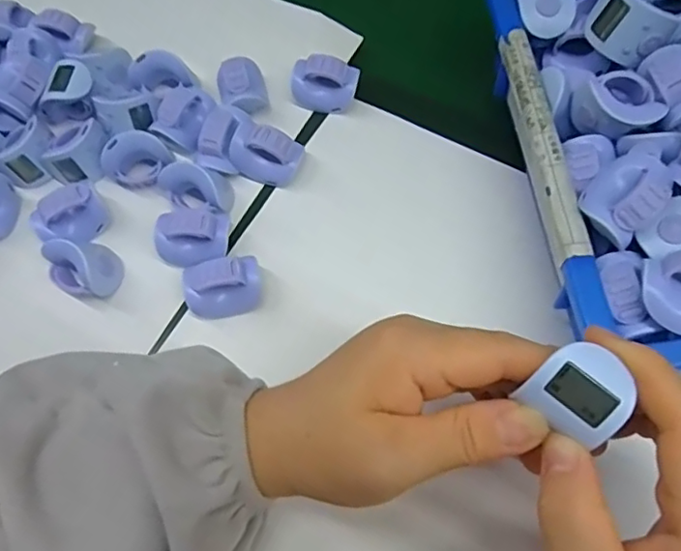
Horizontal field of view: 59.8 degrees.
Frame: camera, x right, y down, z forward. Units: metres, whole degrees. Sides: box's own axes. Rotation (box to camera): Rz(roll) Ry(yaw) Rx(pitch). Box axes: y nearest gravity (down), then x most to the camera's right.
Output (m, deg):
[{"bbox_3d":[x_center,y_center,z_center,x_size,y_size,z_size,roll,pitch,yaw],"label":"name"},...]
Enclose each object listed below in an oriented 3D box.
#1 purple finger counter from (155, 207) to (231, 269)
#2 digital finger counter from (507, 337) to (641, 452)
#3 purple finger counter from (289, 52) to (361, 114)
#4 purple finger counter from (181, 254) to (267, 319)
[{"bbox_3d":[-0.082,-0.021,0.332,0.039,0.028,0.035,0,65,3],"label":"purple finger counter"},{"bbox_3d":[0.082,0.039,0.200,0.029,0.015,0.028,37,104,14],"label":"digital finger counter"},{"bbox_3d":[-0.010,-0.119,0.369,0.040,0.027,0.021,11,67,8],"label":"purple finger counter"},{"bbox_3d":[-0.062,0.006,0.319,0.042,0.028,0.024,-15,66,-4],"label":"purple finger counter"}]

